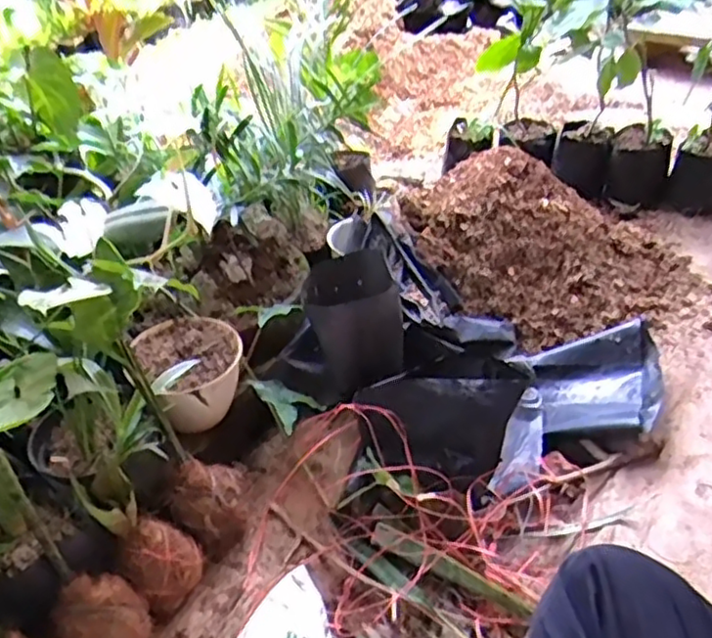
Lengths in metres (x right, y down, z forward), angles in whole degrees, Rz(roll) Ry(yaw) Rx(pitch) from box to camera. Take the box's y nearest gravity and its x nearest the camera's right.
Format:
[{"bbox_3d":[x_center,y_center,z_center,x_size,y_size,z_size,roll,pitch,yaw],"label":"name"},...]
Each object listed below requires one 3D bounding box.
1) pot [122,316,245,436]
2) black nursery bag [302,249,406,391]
[{"bbox_3d":[-0.224,0.066,0.916,0.147,0.093,0.153,-5,36,4],"label":"pot"},{"bbox_3d":[-0.006,-0.010,0.994,0.128,0.135,0.167,-11,36,-5],"label":"black nursery bag"}]

